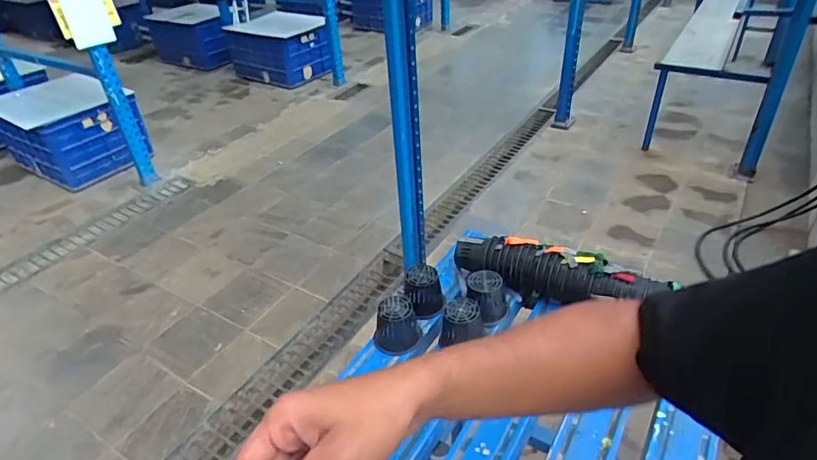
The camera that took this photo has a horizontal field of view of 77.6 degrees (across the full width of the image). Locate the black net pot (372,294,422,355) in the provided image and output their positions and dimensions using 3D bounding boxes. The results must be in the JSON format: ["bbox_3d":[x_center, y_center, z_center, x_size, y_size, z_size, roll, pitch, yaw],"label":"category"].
[{"bbox_3d":[-0.019,0.150,0.804,0.073,0.070,0.058,-4,35,0],"label":"black net pot"}]

